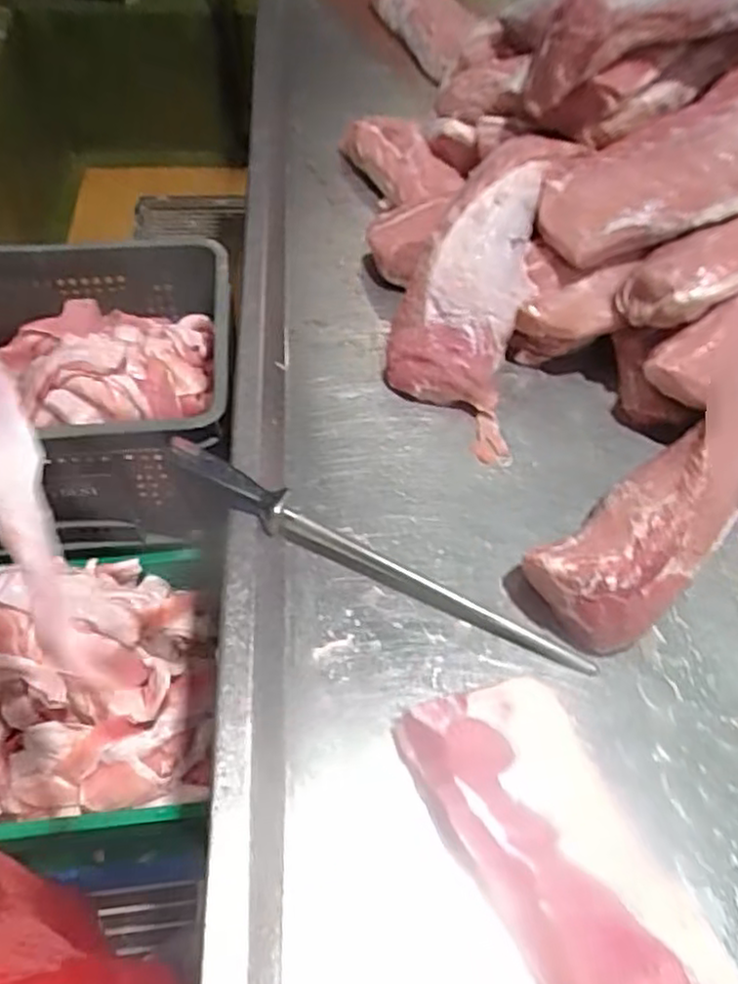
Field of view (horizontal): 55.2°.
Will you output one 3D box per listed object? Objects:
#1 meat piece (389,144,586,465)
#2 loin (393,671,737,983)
[{"bbox_3d":[0.118,-0.230,0.762,0.146,0.072,0.368,16,79,10],"label":"meat piece"},{"bbox_3d":[0.202,0.344,0.414,0.148,0.064,0.535,-21,56,-18],"label":"loin"}]

